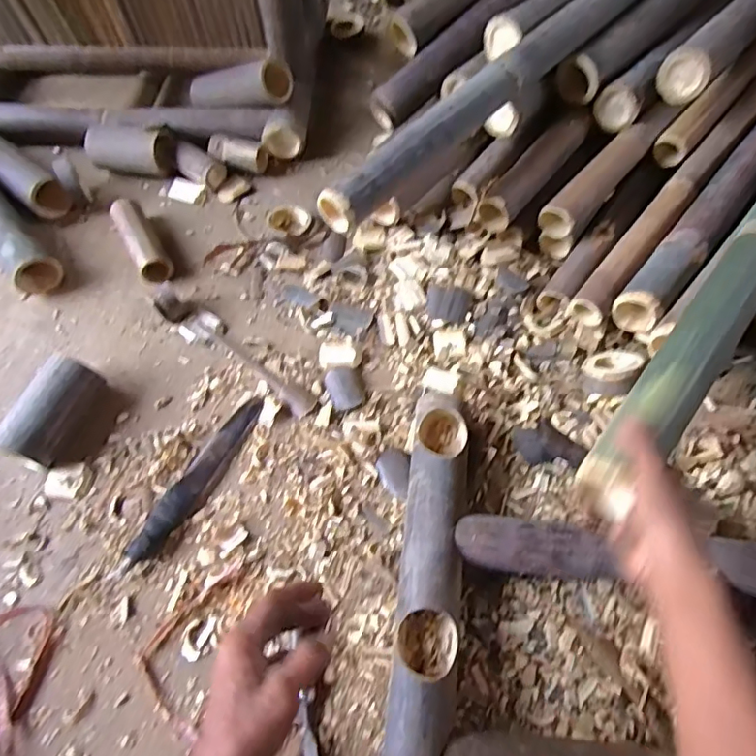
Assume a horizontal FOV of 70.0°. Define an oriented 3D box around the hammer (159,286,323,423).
[{"bbox_3d":[-0.212,-0.044,0.792,0.296,0.044,0.055,35,67,15],"label":"hammer"}]

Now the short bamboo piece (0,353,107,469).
[{"bbox_3d":[-0.439,0.048,0.733,0.078,0.076,0.141,18,64,7],"label":"short bamboo piece"}]

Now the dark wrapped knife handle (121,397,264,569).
[{"bbox_3d":[-0.235,0.130,0.712,0.047,0.031,0.255,26,69,12],"label":"dark wrapped knife handle"}]

